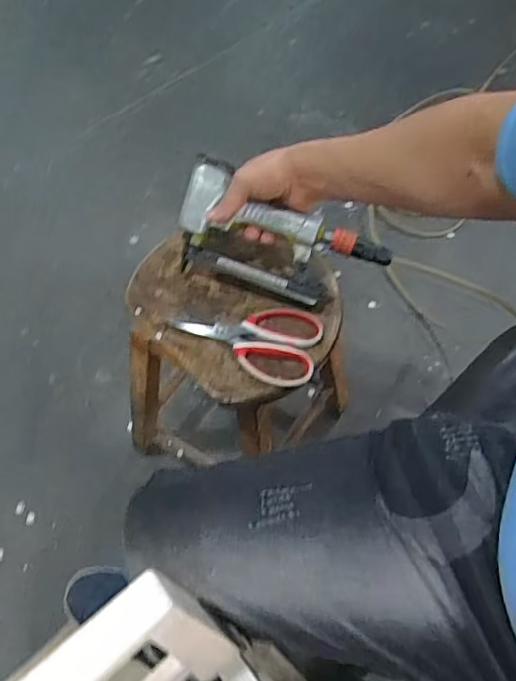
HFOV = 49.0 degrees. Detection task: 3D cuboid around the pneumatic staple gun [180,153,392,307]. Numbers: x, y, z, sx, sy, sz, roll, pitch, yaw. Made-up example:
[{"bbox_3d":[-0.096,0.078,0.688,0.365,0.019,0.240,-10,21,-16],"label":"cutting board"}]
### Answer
[{"bbox_3d":[0.027,-0.122,0.690,0.246,0.043,0.123,21,104,4],"label":"pneumatic staple gun"}]

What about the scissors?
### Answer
[{"bbox_3d":[-0.013,-0.005,0.675,0.169,0.011,0.101,13,61,6],"label":"scissors"}]

